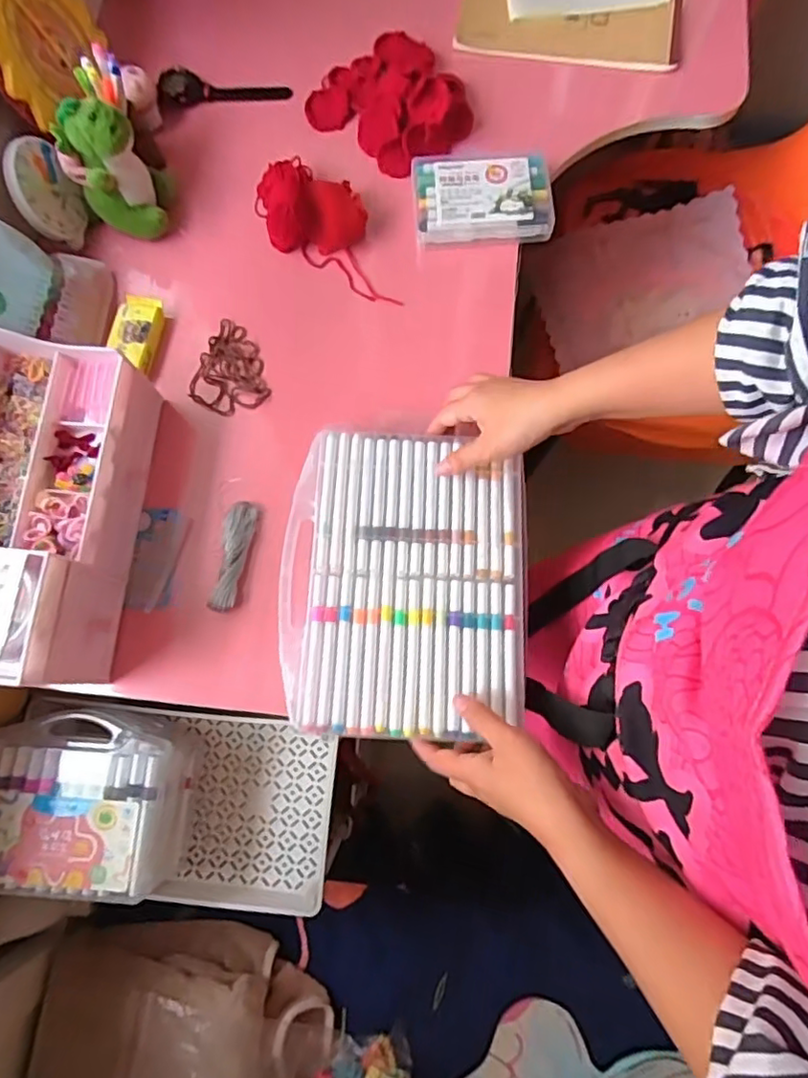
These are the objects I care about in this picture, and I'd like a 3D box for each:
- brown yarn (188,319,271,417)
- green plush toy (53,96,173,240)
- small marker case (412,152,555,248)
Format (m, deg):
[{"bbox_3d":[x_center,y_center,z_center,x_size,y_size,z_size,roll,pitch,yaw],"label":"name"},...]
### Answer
[{"bbox_3d":[-0.187,-0.178,0.621,0.077,0.009,0.099,-15,76,-4],"label":"brown yarn"},{"bbox_3d":[-0.297,-0.375,0.611,0.087,0.108,0.065,-6,76,-2],"label":"green plush toy"},{"bbox_3d":[0.083,-0.368,0.638,0.142,0.033,0.100,-1,76,0],"label":"small marker case"}]

